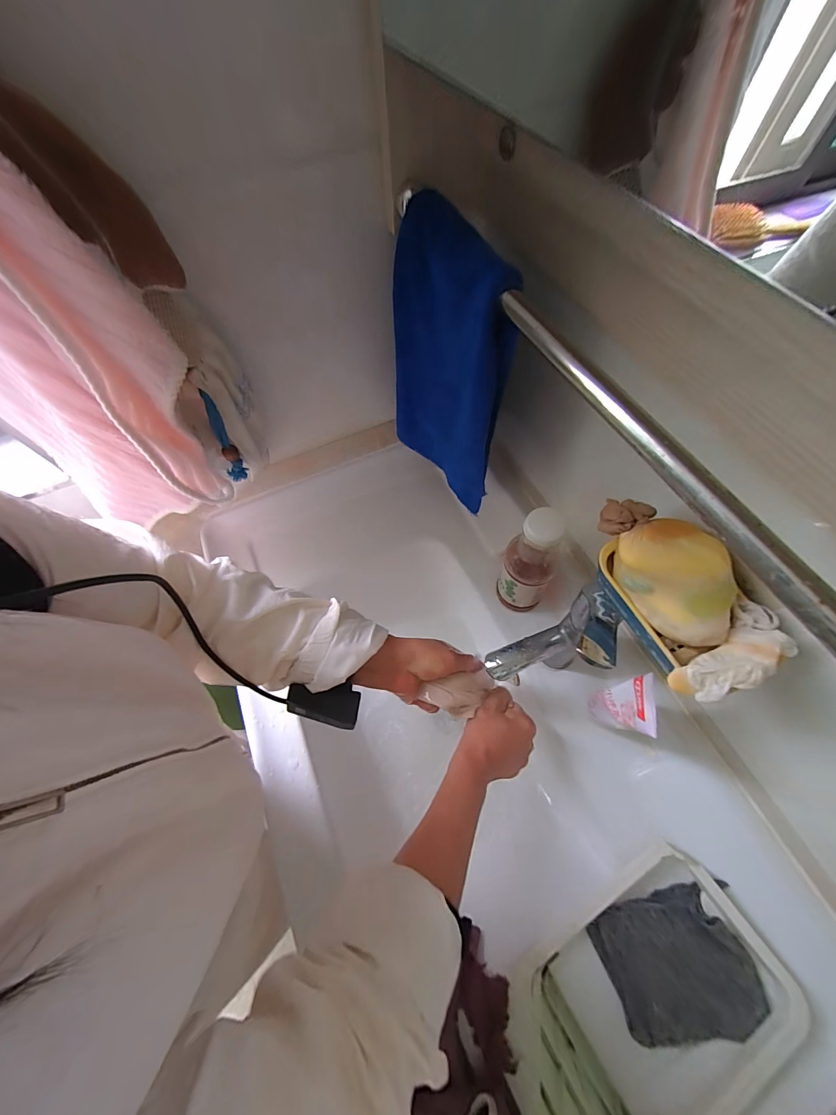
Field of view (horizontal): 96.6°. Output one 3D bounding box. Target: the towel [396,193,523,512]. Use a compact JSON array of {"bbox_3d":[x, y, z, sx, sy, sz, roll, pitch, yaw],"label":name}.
[{"bbox_3d":[0.024,-0.184,0.392,0.067,0.242,0.173,-22,65,-8],"label":"towel"}]

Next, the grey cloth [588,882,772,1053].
[{"bbox_3d":[0.246,0.389,0.353,0.129,0.029,0.099,-13,65,-3],"label":"grey cloth"}]

